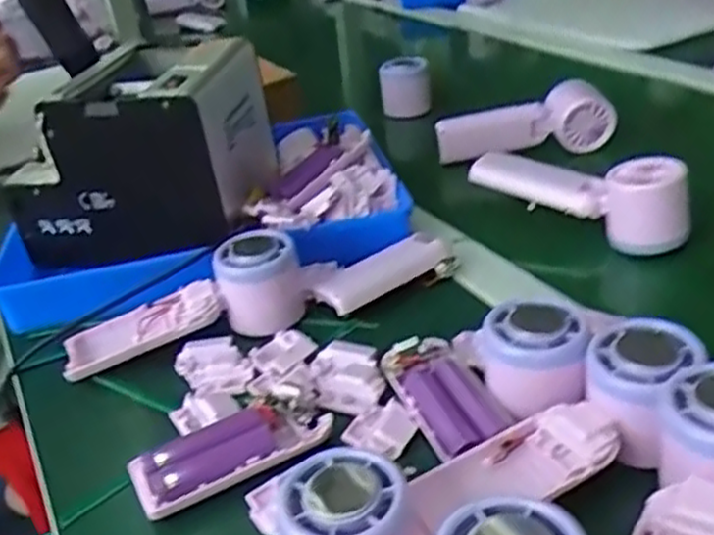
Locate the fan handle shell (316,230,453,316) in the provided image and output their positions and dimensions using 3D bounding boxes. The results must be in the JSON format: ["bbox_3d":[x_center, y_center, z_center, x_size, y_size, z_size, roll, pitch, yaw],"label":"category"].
[{"bbox_3d":[0.019,0.003,0.543,0.101,0.016,0.040,-23,33,-25],"label":"fan handle shell"}]

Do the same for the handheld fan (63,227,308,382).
[{"bbox_3d":[-0.117,0.022,0.507,0.164,0.046,0.062,-16,30,-15],"label":"handheld fan"}]

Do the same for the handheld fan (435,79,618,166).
[{"bbox_3d":[0.157,-0.134,0.714,0.162,0.049,0.044,-10,29,-5],"label":"handheld fan"}]

